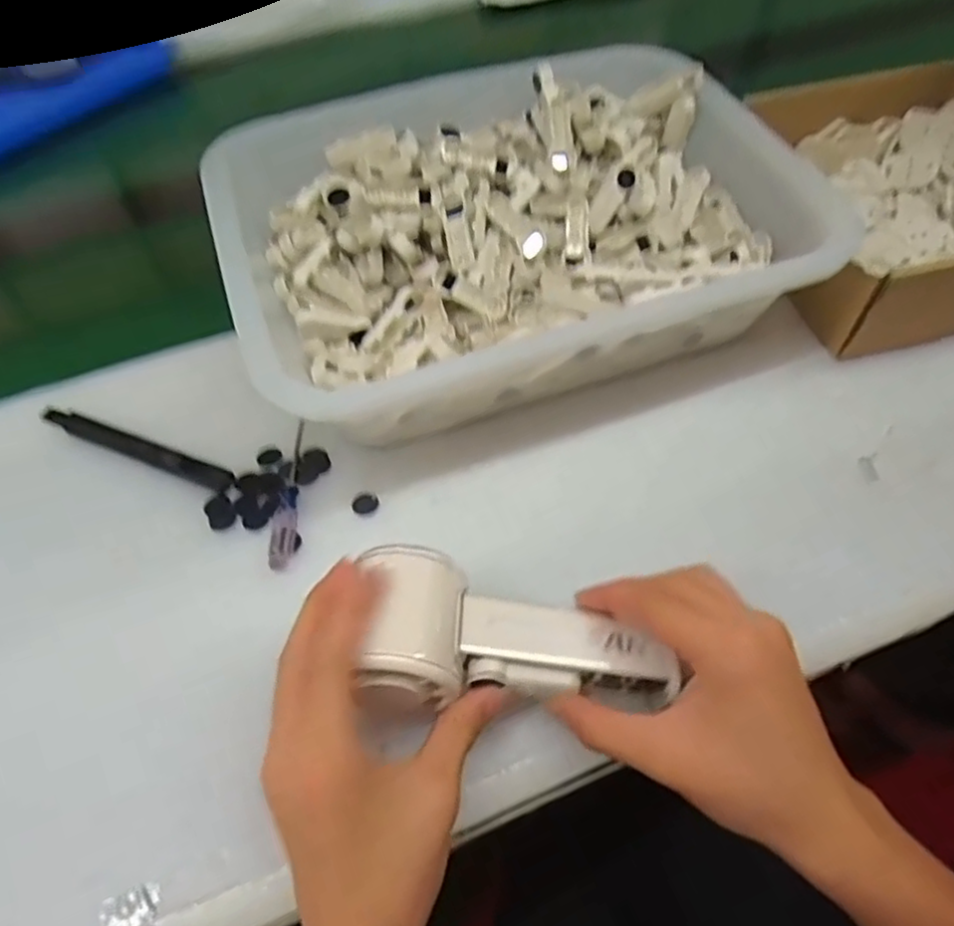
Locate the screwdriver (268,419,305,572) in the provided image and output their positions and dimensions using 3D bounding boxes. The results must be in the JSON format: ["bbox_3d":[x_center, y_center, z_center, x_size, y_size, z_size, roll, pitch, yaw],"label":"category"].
[{"bbox_3d":[-0.109,0.014,0.403,0.013,0.010,0.102,-4,57,-2],"label":"screwdriver"}]

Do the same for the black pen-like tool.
[{"bbox_3d":[-0.207,-0.010,0.422,0.135,0.005,0.014,20,60,13],"label":"black pen-like tool"}]

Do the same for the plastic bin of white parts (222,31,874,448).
[{"bbox_3d":[0.014,-0.162,0.467,0.343,0.087,0.264,-15,59,-9],"label":"plastic bin of white parts"}]

